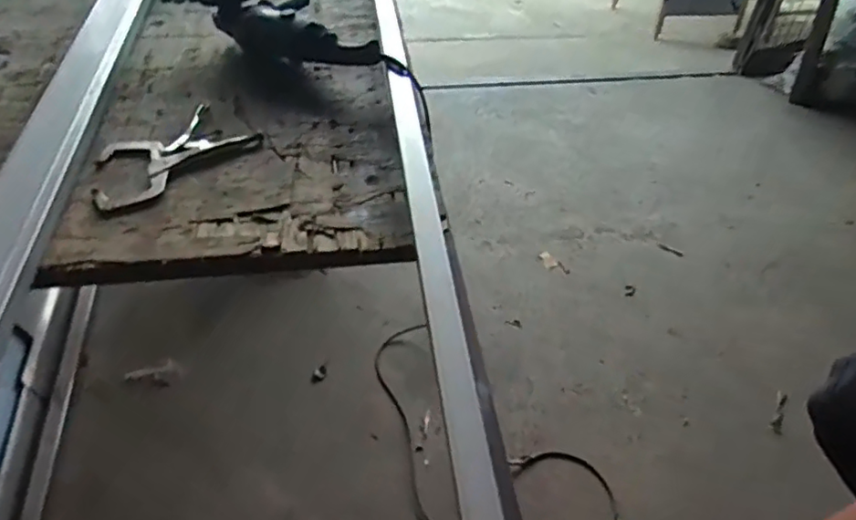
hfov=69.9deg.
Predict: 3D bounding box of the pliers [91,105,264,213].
[{"bbox_3d":[-0.434,-0.179,1.015,0.157,0.018,0.273,35,53,28],"label":"pliers"}]

